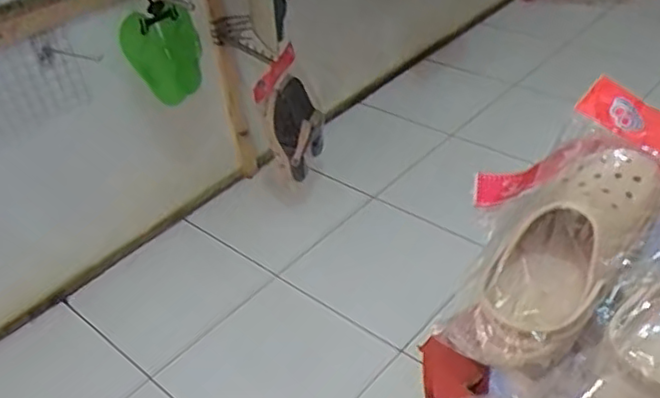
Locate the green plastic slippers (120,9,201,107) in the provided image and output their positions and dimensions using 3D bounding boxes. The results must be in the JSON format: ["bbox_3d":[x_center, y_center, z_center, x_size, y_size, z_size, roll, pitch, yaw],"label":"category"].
[{"bbox_3d":[-0.391,-0.344,1.579,0.175,0.311,0.040,-42,67,-12],"label":"green plastic slippers"}]

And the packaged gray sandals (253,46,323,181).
[{"bbox_3d":[-0.087,-0.204,1.729,0.090,0.300,0.184,10,40,21],"label":"packaged gray sandals"}]

